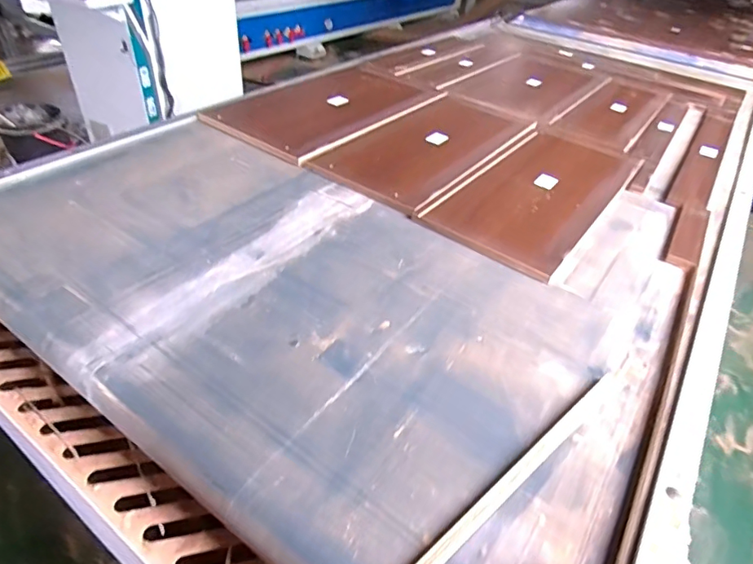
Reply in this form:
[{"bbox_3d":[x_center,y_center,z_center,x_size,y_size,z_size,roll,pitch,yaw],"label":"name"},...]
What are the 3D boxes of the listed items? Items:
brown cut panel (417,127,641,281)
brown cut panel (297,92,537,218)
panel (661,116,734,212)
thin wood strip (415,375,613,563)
[{"bbox_3d":[0.407,-0.230,1.205,0.302,0.019,0.673,29,44,25],"label":"brown cut panel"},{"bbox_3d":[0.156,-0.403,1.380,0.363,0.014,0.736,29,44,25],"label":"brown cut panel"},{"bbox_3d":[0.999,-0.391,1.486,0.097,0.008,0.847,27,43,23],"label":"panel"},{"bbox_3d":[0.139,0.260,0.590,0.576,0.015,0.021,-27,50,-34],"label":"thin wood strip"}]

